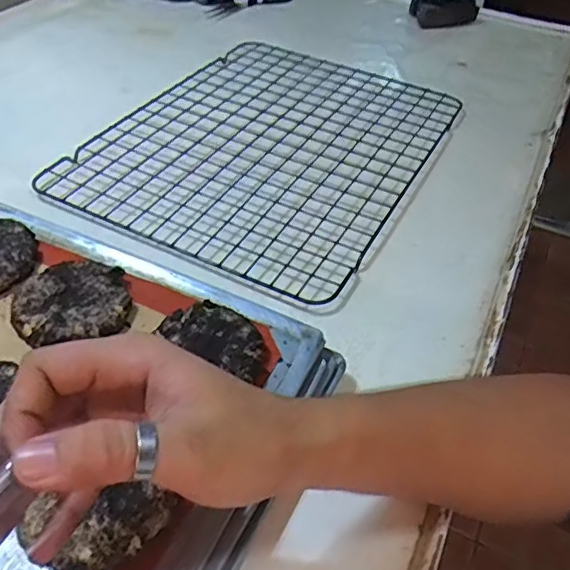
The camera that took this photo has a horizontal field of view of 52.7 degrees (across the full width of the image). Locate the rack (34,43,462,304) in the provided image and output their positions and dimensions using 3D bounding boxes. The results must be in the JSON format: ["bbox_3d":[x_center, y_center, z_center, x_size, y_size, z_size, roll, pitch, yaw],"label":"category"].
[{"bbox_3d":[-0.012,-0.165,0.655,0.322,0.018,0.415,23,45,18],"label":"rack"}]

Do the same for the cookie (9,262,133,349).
[{"bbox_3d":[-0.152,0.012,0.411,0.077,0.013,0.067,-13,46,-19],"label":"cookie"}]

